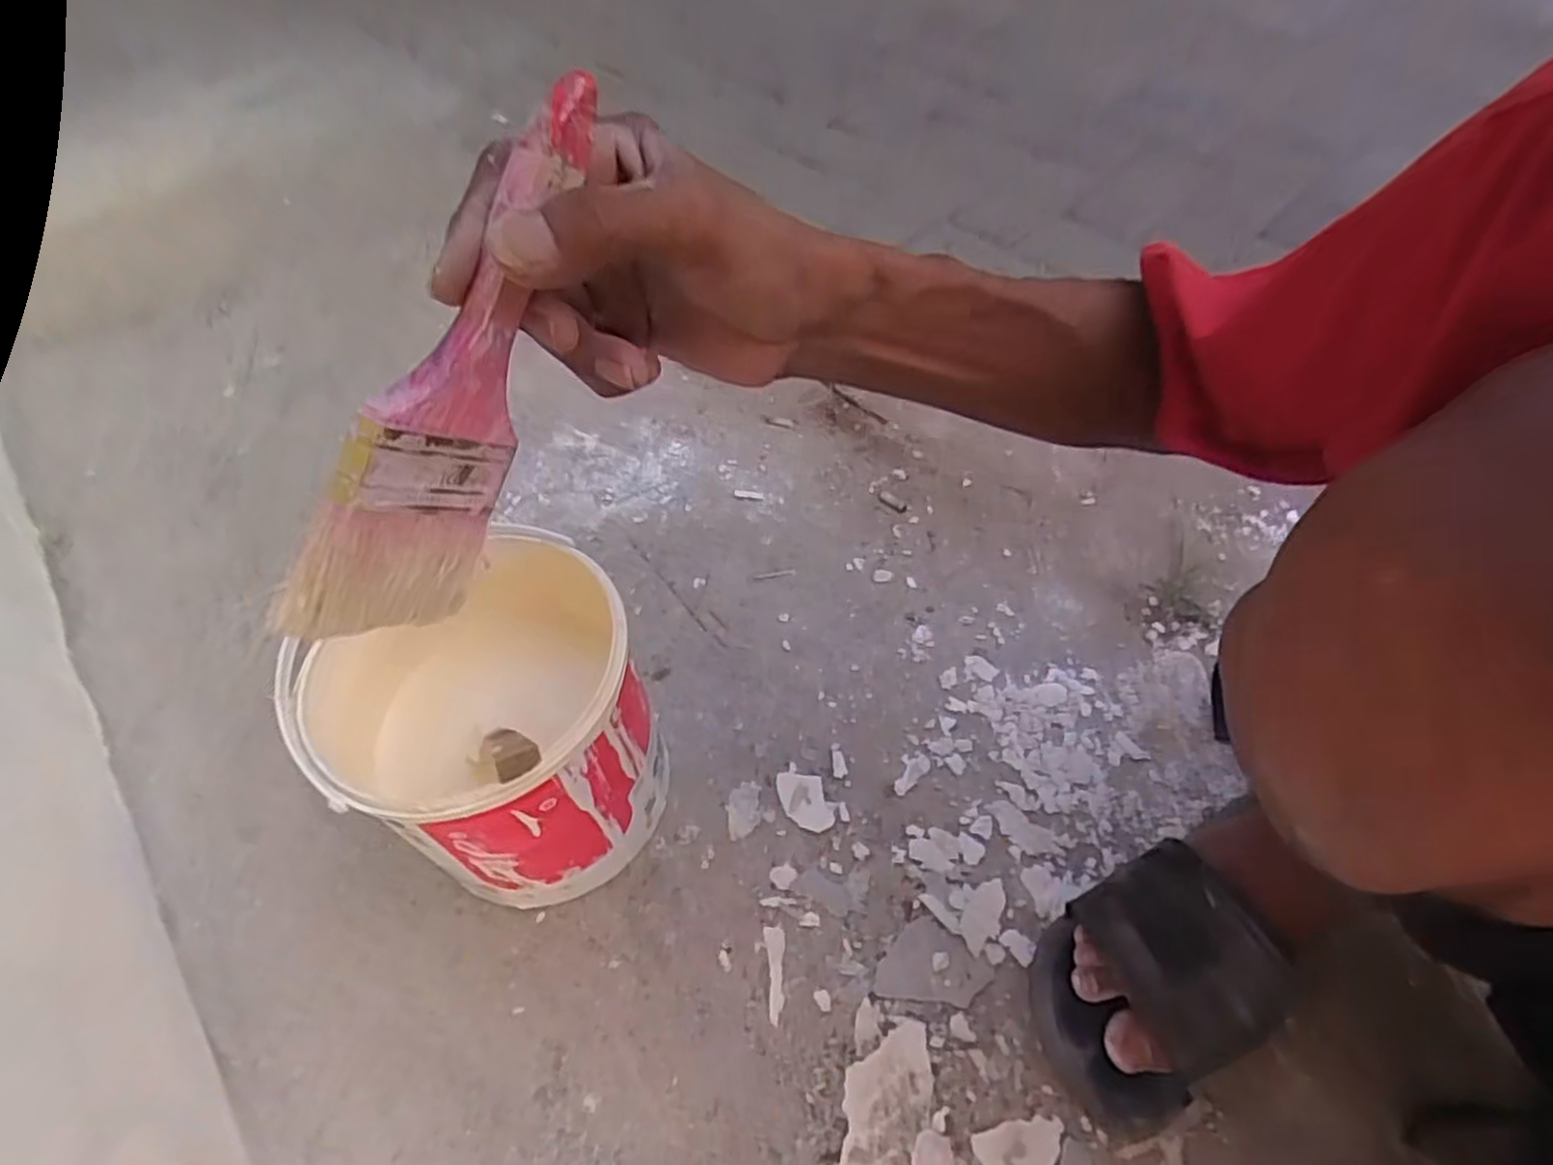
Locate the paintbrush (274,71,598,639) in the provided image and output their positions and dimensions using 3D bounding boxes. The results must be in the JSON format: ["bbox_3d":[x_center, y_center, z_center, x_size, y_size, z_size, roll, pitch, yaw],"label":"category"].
[{"bbox_3d":[-0.093,-0.060,0.235,0.010,0.063,0.173,34,104,26],"label":"paintbrush"}]

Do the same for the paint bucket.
[{"bbox_3d":[-0.163,0.095,0.500,0.164,0.191,0.180,-23,55,-13],"label":"paint bucket"}]

